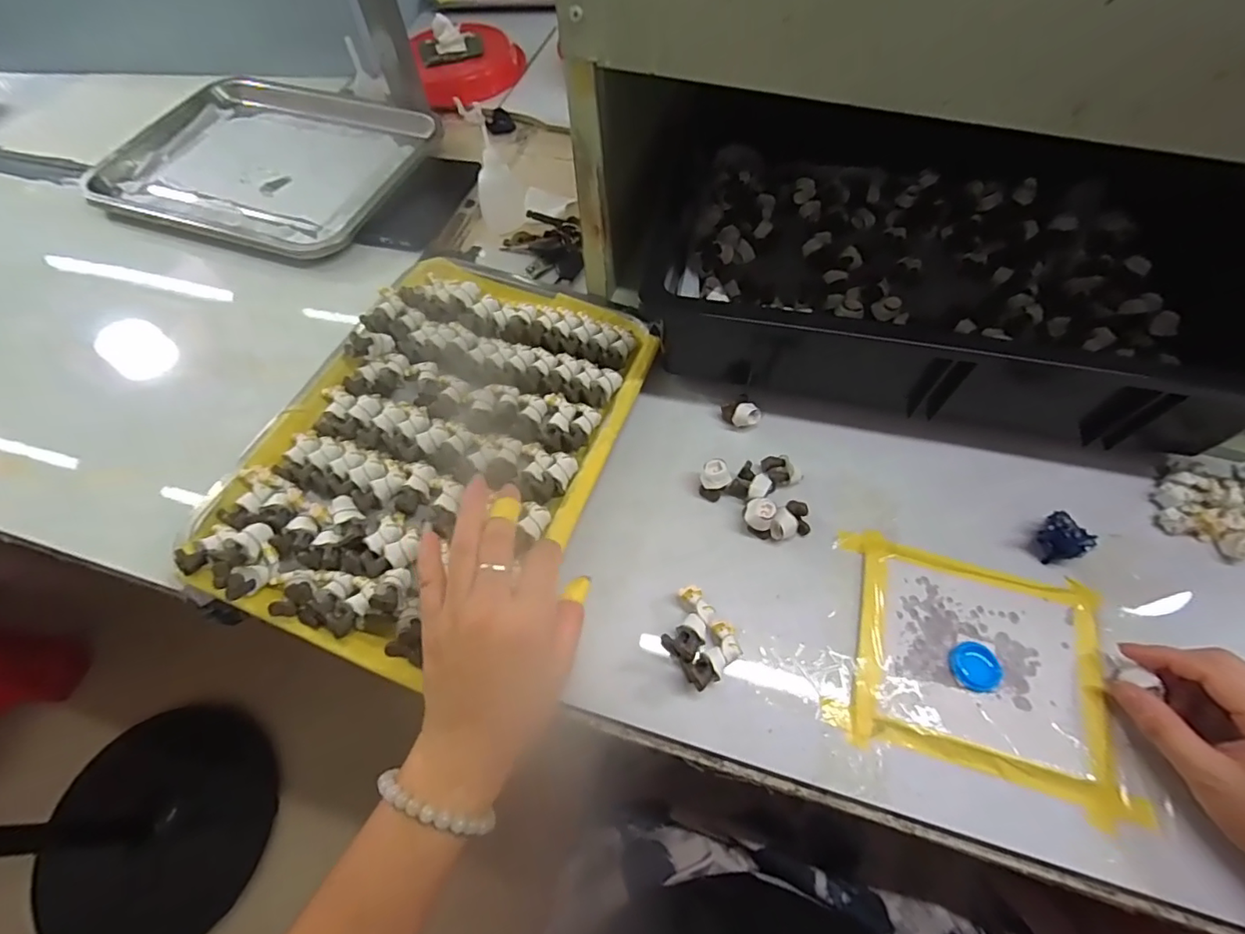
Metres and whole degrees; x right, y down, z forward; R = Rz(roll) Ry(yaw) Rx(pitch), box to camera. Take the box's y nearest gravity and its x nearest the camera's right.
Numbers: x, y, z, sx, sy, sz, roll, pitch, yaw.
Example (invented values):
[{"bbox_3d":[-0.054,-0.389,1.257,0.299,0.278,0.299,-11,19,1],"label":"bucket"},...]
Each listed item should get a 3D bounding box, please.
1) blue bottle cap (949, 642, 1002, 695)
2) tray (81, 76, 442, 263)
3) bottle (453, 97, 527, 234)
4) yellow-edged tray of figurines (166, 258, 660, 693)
[{"bbox_3d":[0.229,0.128,0.348,0.030,0.010,0.030,-1,61,2],"label":"blue bottle cap"},{"bbox_3d":[-0.423,-0.369,0.635,0.374,0.019,0.287,17,63,11],"label":"tray"},{"bbox_3d":[-0.128,-0.292,0.538,0.042,0.101,0.038,-18,62,-8],"label":"bottle"},{"bbox_3d":[-0.140,-0.031,0.426,0.252,0.036,0.350,17,63,11],"label":"yellow-edged tray of figurines"}]

